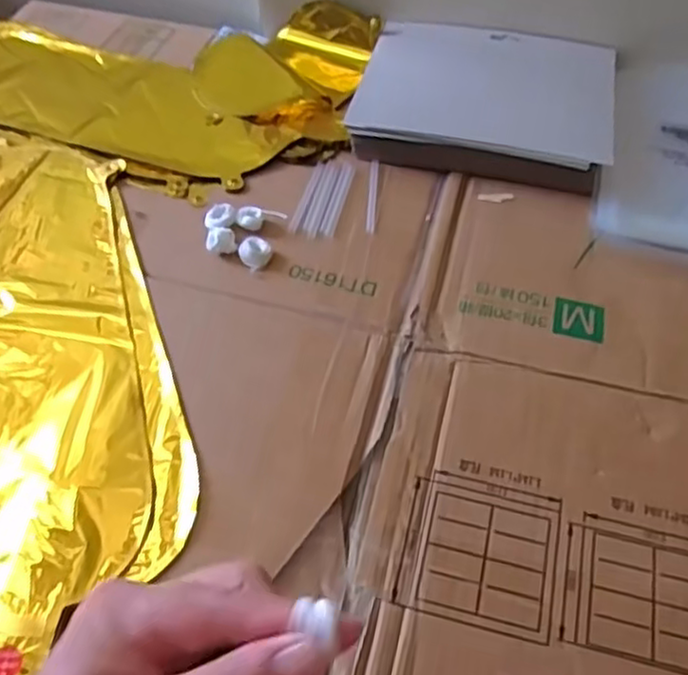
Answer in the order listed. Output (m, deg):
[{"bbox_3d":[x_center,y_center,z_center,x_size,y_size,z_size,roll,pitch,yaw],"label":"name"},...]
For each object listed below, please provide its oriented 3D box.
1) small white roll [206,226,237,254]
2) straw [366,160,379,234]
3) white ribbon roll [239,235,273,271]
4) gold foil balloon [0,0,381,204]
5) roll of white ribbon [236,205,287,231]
[{"bbox_3d":[-0.088,-0.069,0.500,0.020,0.014,0.018,-10,55,-8],"label":"small white roll"},{"bbox_3d":[0.023,-0.111,0.543,0.007,0.004,0.081,4,54,2],"label":"straw"},{"bbox_3d":[-0.064,-0.061,0.499,0.023,0.012,0.022,0,54,0],"label":"white ribbon roll"},{"bbox_3d":[-0.188,-0.249,0.646,0.426,0.040,0.258,19,56,13],"label":"gold foil balloon"},{"bbox_3d":[-0.062,-0.086,0.515,0.035,0.013,0.015,16,55,11],"label":"roll of white ribbon"}]

